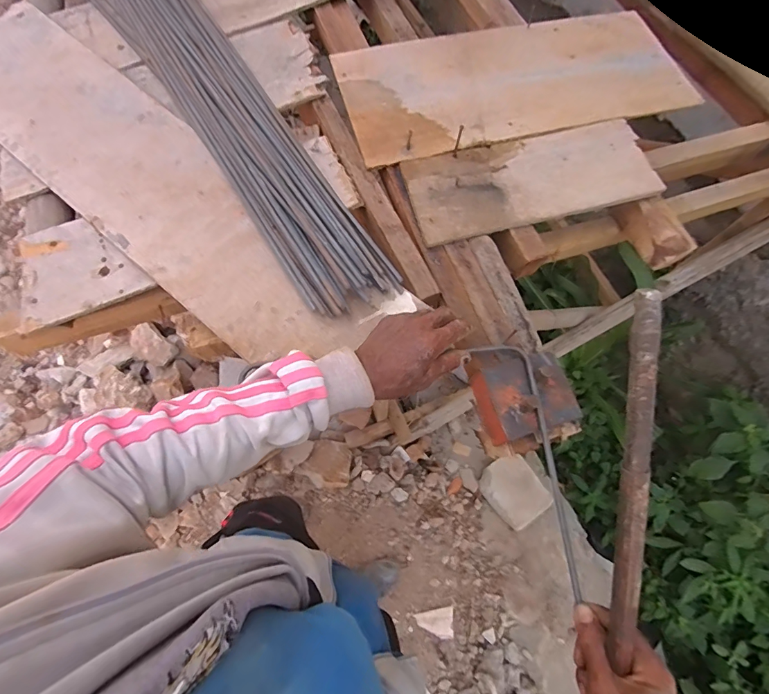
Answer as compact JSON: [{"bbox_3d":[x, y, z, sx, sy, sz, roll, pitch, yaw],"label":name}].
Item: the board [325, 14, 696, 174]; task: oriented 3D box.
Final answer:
[{"bbox_3d":[0.215,-0.443,0.677,0.555,0.010,0.249,-14,70,-7],"label":"board"}]

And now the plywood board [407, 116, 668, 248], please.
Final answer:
[{"bbox_3d":[0.217,-0.246,0.600,0.359,0.013,0.157,-13,69,-7],"label":"plywood board"}]

